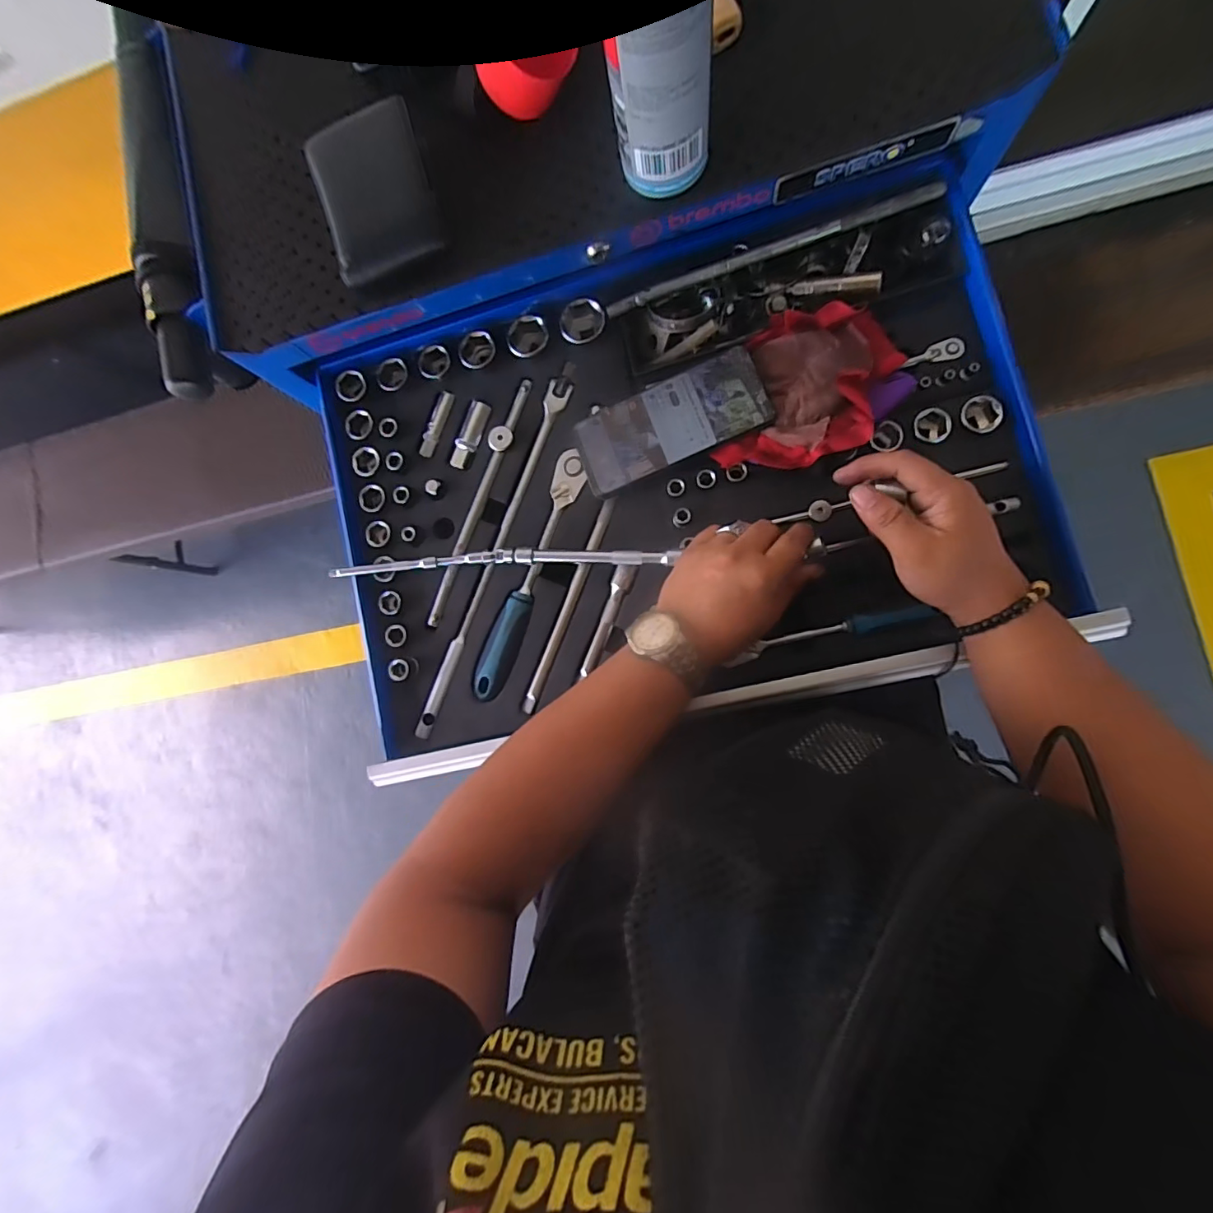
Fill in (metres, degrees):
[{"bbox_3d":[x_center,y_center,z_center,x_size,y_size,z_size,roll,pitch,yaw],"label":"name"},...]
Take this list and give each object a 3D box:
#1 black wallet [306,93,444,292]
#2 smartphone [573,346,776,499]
[{"bbox_3d":[-0.182,-0.324,0.410,0.085,0.025,0.115,-16,84,8],"label":"black wallet"},{"bbox_3d":[0.055,-0.159,0.451,0.162,0.015,0.072,-21,83,7],"label":"smartphone"}]

